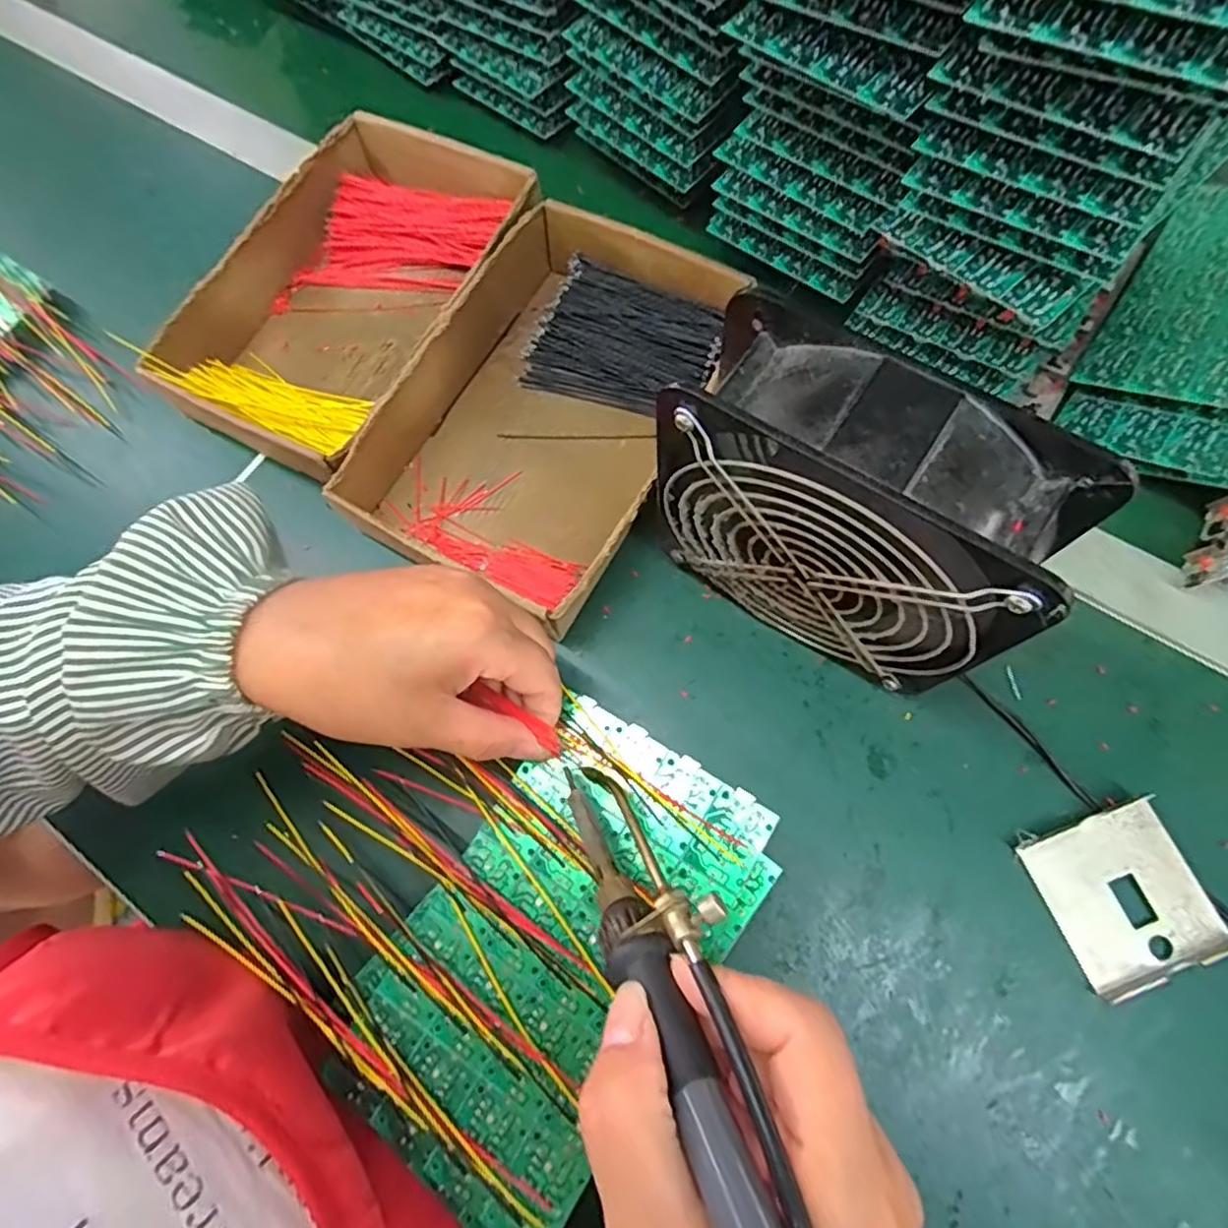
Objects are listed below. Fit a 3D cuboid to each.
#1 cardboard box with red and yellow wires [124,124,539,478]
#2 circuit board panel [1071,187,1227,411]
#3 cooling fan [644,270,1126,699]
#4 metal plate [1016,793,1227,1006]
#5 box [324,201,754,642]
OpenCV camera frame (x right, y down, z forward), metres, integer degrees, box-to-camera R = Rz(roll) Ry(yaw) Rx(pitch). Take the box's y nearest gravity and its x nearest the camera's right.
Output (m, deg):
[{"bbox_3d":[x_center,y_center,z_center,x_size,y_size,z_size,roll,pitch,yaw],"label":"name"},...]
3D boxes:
[{"bbox_3d":[-0.161,-0.201,0.407,0.156,0.044,0.243,26,76,12],"label":"cardboard box with red and yellow wires"},{"bbox_3d":[0.338,-0.185,0.366,0.080,0.004,0.174,28,73,34],"label":"circuit board panel"},{"bbox_3d":[0.094,-0.035,0.281,0.154,0.153,0.064,36,78,15],"label":"cooling fan"},{"bbox_3d":[0.231,0.127,0.293,0.066,0.009,0.069,-23,71,-3],"label":"metal plate"},{"bbox_3d":[-0.033,-0.118,0.376,0.155,0.045,0.250,25,75,12],"label":"box"}]

